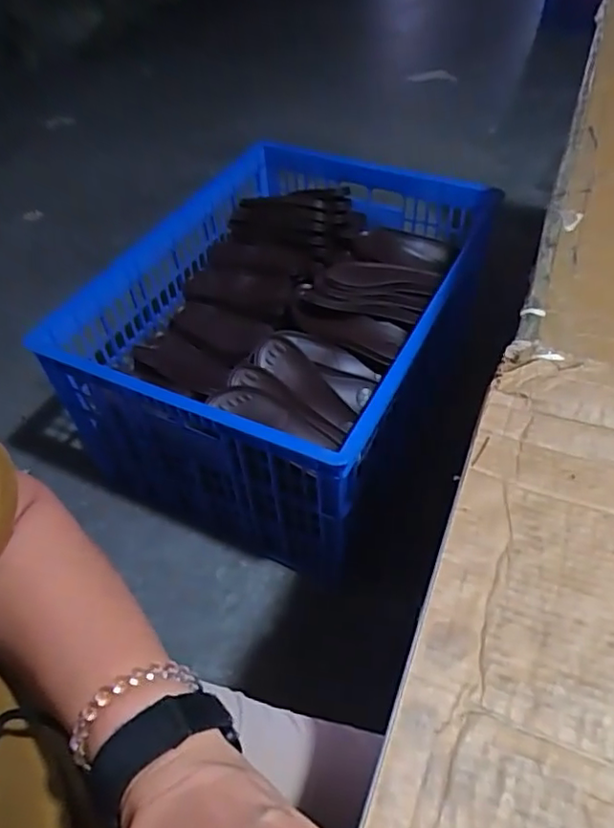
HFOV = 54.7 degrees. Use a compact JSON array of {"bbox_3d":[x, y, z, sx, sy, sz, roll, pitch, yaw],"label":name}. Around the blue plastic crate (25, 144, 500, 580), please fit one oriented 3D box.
[{"bbox_3d":[-0.030,-0.183,1.315,0.698,0.411,0.865,16,52,17],"label":"blue plastic crate"}]

